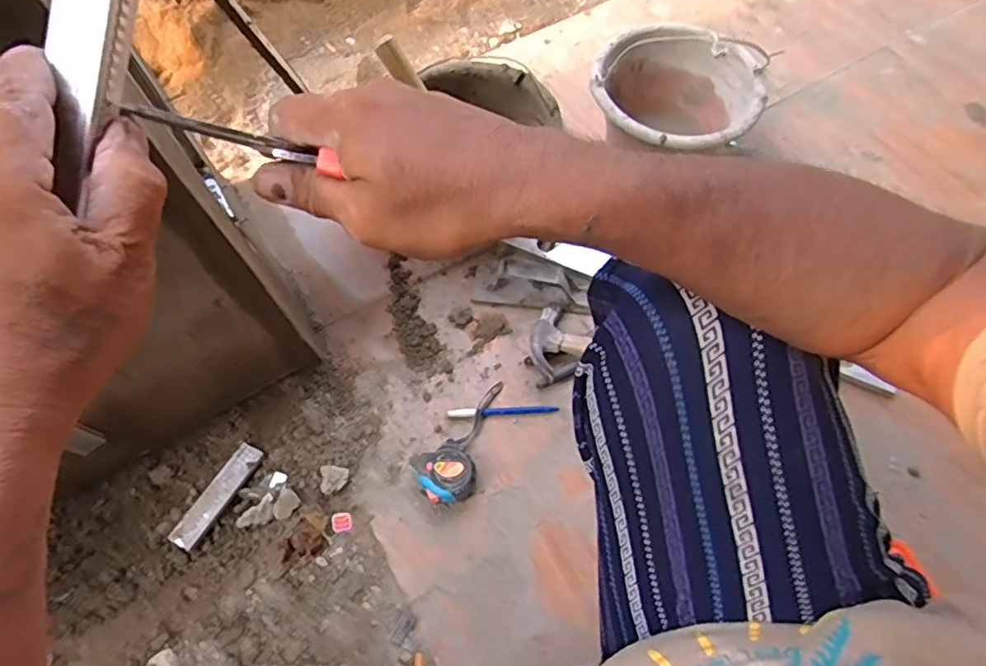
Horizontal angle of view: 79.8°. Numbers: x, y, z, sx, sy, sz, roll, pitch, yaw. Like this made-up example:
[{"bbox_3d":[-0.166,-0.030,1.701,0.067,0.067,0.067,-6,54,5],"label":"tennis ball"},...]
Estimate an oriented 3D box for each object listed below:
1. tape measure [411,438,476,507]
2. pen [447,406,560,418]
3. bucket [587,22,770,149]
[{"bbox_3d":[-0.057,0.182,0.751,0.067,0.038,0.071,-32,68,-13],"label":"tape measure"},{"bbox_3d":[0.014,0.106,0.805,0.148,0.006,0.011,-3,65,0],"label":"pen"},{"bbox_3d":[0.269,-0.341,0.917,0.242,0.147,0.239,0,65,1],"label":"bucket"}]

